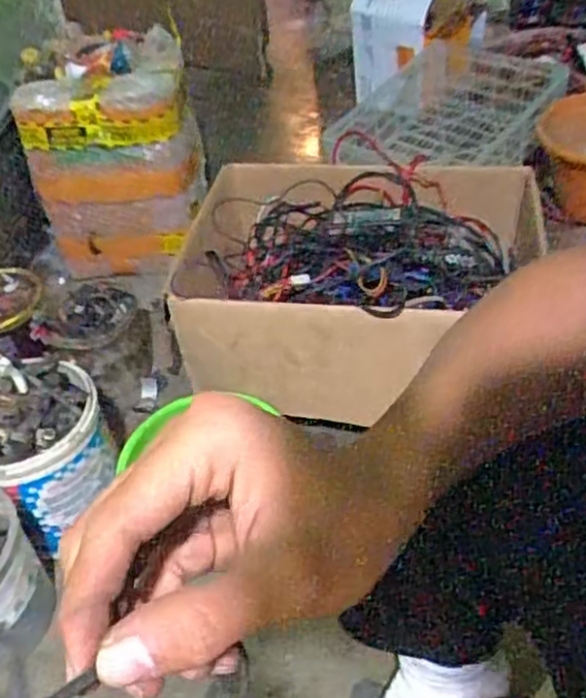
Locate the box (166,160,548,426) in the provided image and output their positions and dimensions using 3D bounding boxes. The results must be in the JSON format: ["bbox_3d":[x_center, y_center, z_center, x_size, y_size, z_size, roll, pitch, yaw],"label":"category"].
[{"bbox_3d":[0.098,-0.122,1.050,0.495,0.183,0.448,6,45,14],"label":"box"}]

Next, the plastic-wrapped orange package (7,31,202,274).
[{"bbox_3d":[-0.319,-0.365,1.325,0.282,0.349,0.289,-9,44,-1],"label":"plastic-wrapped orange package"}]

